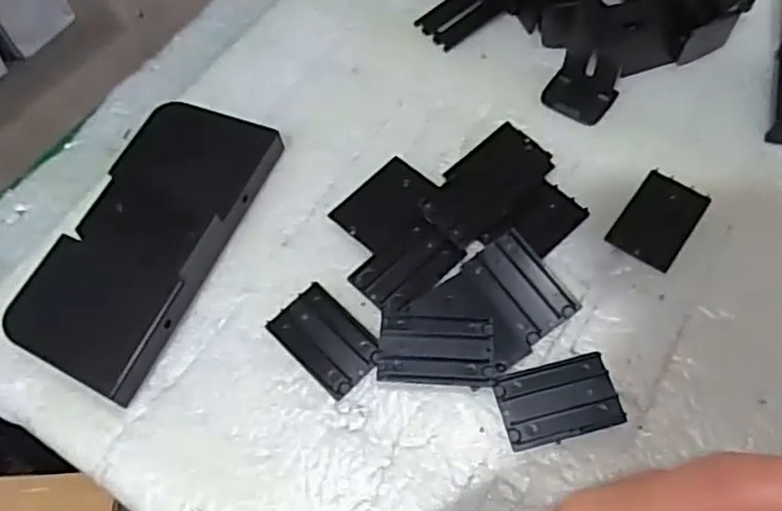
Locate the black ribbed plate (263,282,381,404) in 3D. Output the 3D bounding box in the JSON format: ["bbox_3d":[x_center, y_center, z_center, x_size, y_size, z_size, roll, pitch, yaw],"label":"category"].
[{"bbox_3d":[-0.032,0.041,0.342,0.035,0.006,0.055,-41,67,-18],"label":"black ribbed plate"}]

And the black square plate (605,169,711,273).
[{"bbox_3d":[0.145,-0.020,0.369,0.035,0.004,0.056,33,67,18],"label":"black square plate"}]

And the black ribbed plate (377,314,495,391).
[{"bbox_3d":[0.022,0.046,0.333,0.054,0.009,0.035,3,62,4],"label":"black ribbed plate"}]

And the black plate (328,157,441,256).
[{"bbox_3d":[-0.001,-0.027,0.376,0.054,0.007,0.041,-41,67,-18],"label":"black plate"}]

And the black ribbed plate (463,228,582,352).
[{"bbox_3d":[0.067,0.015,0.351,0.038,0.007,0.056,-31,65,-14],"label":"black ribbed plate"}]

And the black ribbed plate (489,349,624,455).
[{"bbox_3d":[0.080,0.068,0.325,0.055,0.004,0.036,-13,62,-5],"label":"black ribbed plate"}]

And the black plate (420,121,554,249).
[{"bbox_3d":[0.053,-0.041,0.380,0.082,0.009,0.041,-40,66,-21],"label":"black plate"}]

